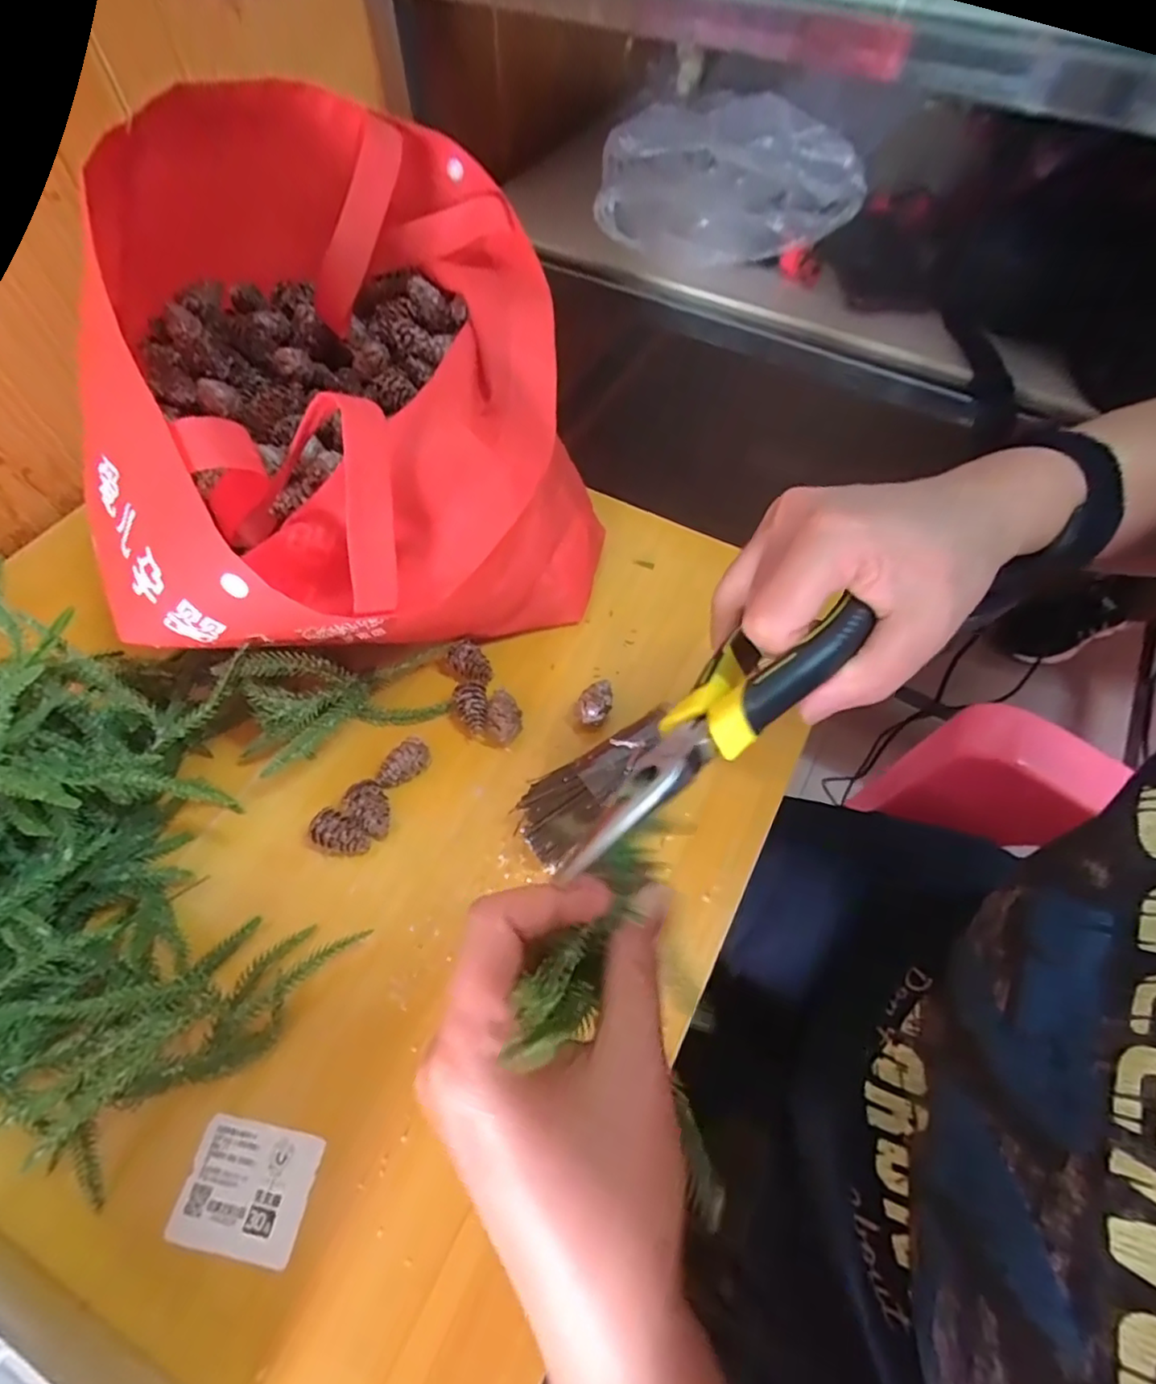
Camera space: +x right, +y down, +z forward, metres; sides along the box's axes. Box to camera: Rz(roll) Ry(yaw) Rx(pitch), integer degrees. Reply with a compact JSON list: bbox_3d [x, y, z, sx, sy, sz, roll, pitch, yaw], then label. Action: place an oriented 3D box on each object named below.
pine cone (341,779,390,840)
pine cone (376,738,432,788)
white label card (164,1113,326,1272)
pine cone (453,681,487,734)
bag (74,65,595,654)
[{"bbox_3d":[-0.123,0.071,0.373,0.033,0.020,0.023,39,67,19],"label":"pine cone"},{"bbox_3d":[-0.107,0.047,0.385,0.019,0.021,0.034,38,66,18],"label":"pine cone"},{"bbox_3d":[-0.154,0.230,0.289,0.058,0.004,0.048,10,61,5],"label":"white label card"},{"bbox_3d":[-0.069,0.011,0.407,0.020,0.021,0.031,-11,61,-7],"label":"pine cone"},{"bbox_3d":[-0.138,-0.172,0.406,0.280,0.199,0.326,-21,63,-13],"label":"bag"}]

